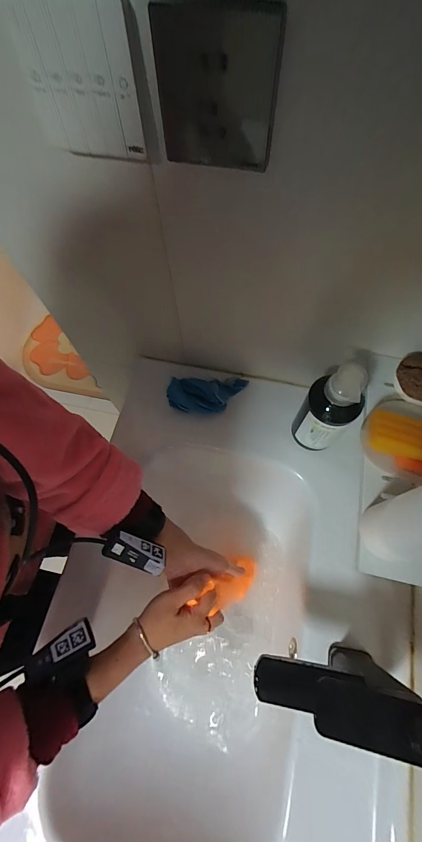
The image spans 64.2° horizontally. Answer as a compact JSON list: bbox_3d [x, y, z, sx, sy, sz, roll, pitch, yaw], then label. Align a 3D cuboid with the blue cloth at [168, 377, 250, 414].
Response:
[{"bbox_3d":[-0.004,-0.044,0.568,0.139,0.041,0.063,-8,68,-1],"label":"blue cloth"}]

